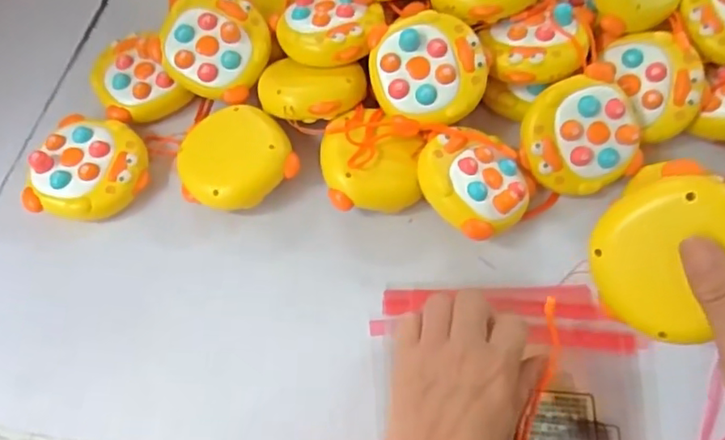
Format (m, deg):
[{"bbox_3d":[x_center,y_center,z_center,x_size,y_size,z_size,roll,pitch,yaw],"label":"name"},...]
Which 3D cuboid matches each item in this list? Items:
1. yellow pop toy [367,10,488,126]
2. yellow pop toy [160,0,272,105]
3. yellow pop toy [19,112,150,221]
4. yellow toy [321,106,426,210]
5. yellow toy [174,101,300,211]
[{"bbox_3d":[0.049,-0.114,0.448,0.084,0.037,0.082,13,89,0],"label":"yellow pop toy"},{"bbox_3d":[-0.120,-0.143,0.481,0.084,0.038,0.084,0,88,-9],"label":"yellow pop toy"},{"bbox_3d":[-0.208,-0.040,0.455,0.078,0.024,0.082,0,63,1],"label":"yellow pop toy"},{"bbox_3d":[0.008,-0.044,0.448,0.075,0.040,0.077,-2,63,0],"label":"yellow toy"},{"bbox_3d":[-0.098,-0.049,0.457,0.086,0.025,0.076,-14,63,-6],"label":"yellow toy"}]

